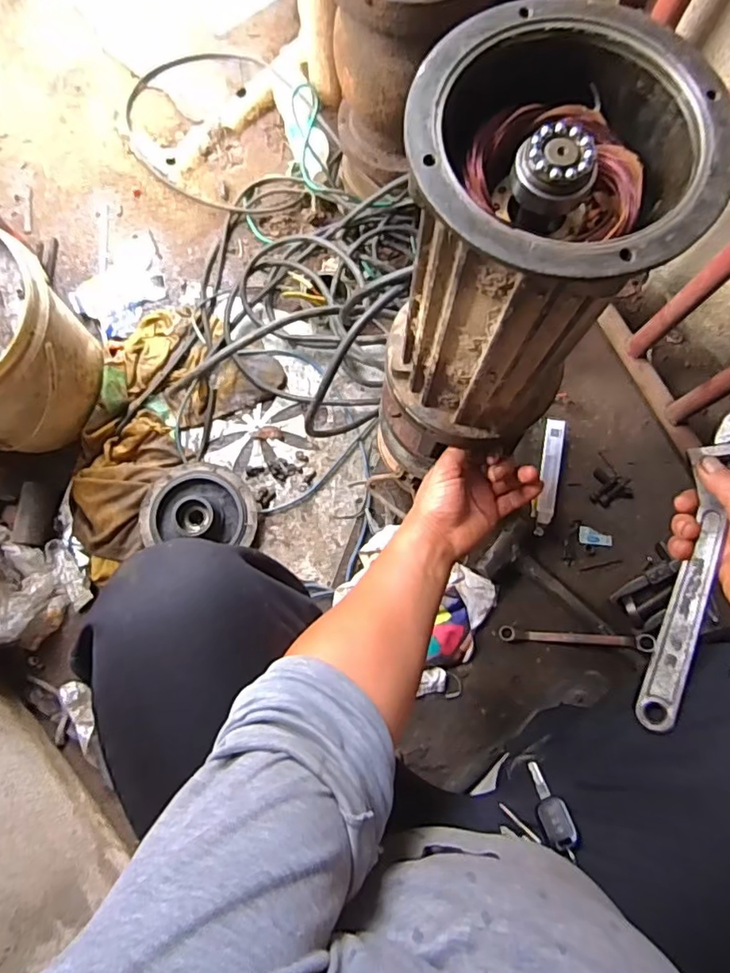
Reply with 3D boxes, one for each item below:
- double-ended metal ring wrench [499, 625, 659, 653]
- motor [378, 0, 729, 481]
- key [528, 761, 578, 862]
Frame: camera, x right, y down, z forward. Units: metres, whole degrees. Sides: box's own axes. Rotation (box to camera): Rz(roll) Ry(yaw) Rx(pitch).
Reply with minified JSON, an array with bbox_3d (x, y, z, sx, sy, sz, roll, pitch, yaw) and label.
[{"bbox_3d":[0.313,0.226,0.819,0.217,0.017,0.024,1,77,12],"label":"double-ended metal ring wrench"},{"bbox_3d":[0.104,-0.155,0.413,0.159,0.265,0.161,10,78,1],"label":"motor"},{"bbox_3d":[0.164,0.282,0.485,0.024,0.009,0.079,-12,36,-4],"label":"key"}]

